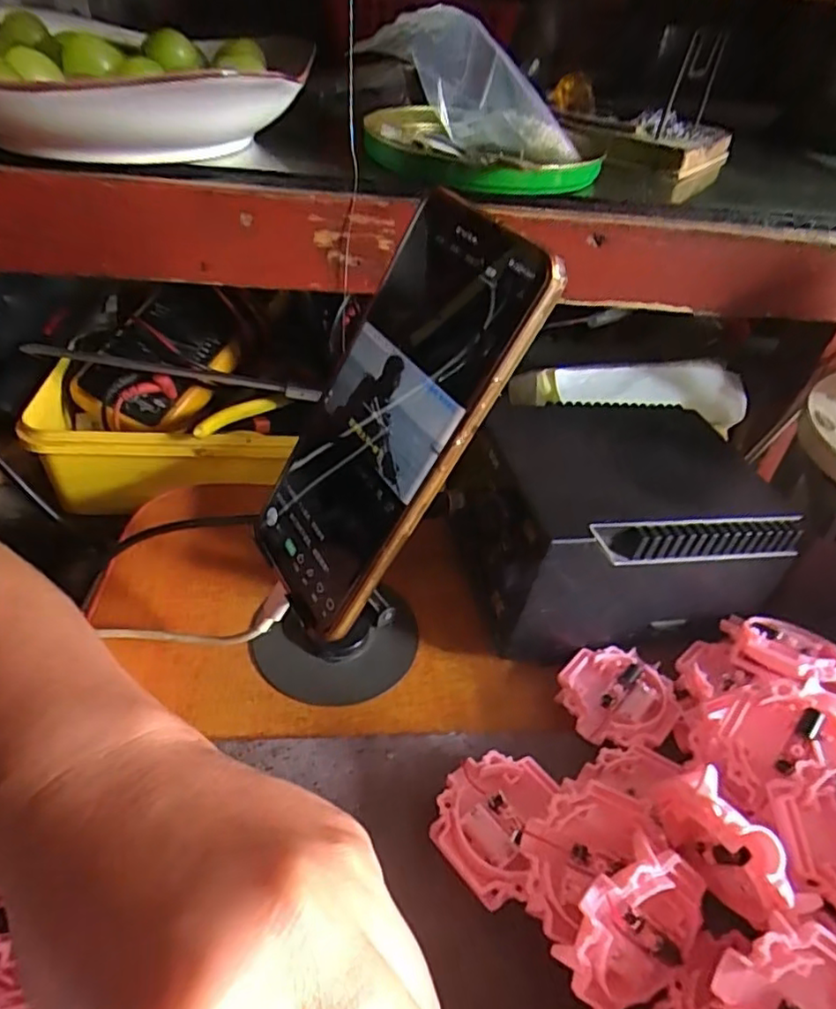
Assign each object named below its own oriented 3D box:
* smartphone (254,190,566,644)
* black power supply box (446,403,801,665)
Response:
[{"bbox_3d":[-0.015,-0.029,0.239,0.007,0.164,0.073,8,33,-46],"label":"smartphone"},{"bbox_3d":[0.105,0.003,0.333,0.158,0.080,0.119,-6,44,-15],"label":"black power supply box"}]

